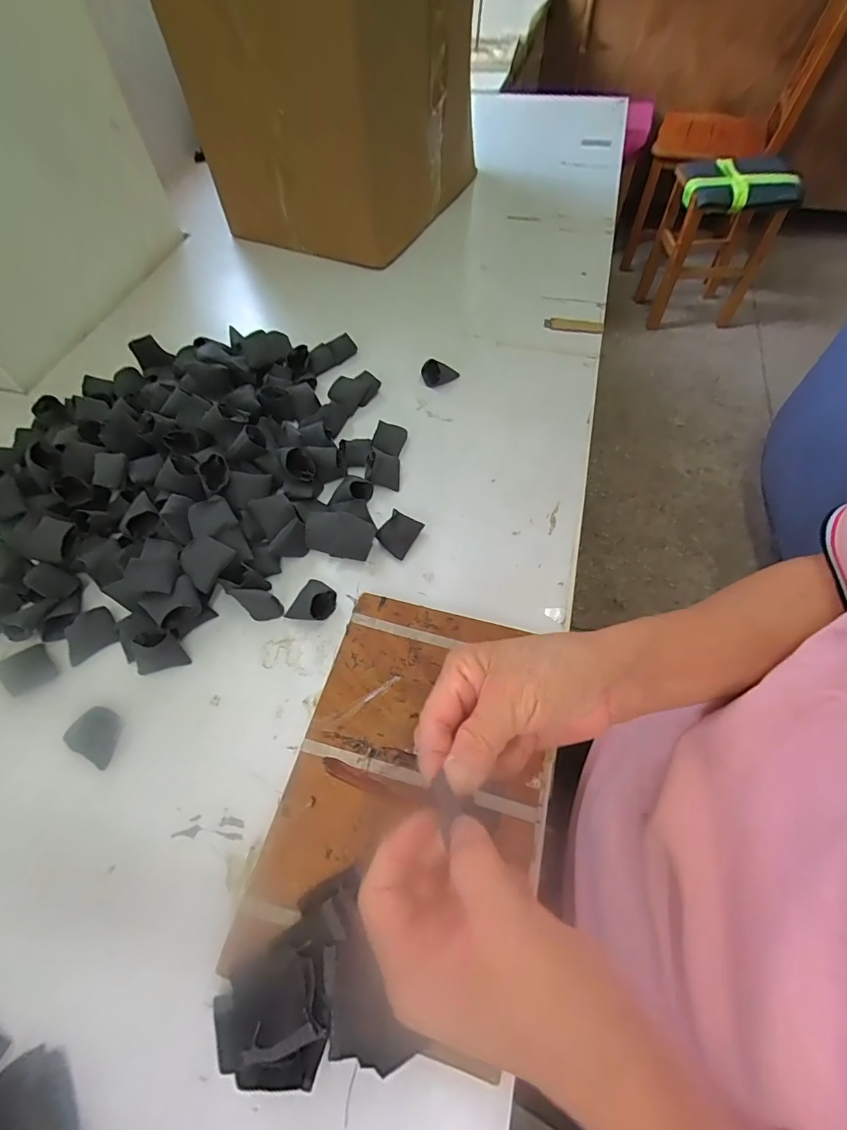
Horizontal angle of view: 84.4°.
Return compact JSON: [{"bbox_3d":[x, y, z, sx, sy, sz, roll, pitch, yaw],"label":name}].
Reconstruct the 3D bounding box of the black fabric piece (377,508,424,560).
[{"bbox_3d":[-0.023,-0.032,0.450,0.031,0.020,0.042,27,64,17],"label":"black fabric piece"}]

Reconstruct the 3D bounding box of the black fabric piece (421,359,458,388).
[{"bbox_3d":[0.021,-0.234,0.569,0.044,0.022,0.024,-3,59,0],"label":"black fabric piece"}]

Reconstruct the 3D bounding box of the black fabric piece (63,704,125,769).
[{"bbox_3d":[-0.259,0.135,0.371,0.037,0.014,0.035,25,63,16],"label":"black fabric piece"}]

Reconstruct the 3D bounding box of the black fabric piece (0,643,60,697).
[{"bbox_3d":[-0.335,0.087,0.393,0.035,0.010,0.040,-27,68,-40],"label":"black fabric piece"}]

